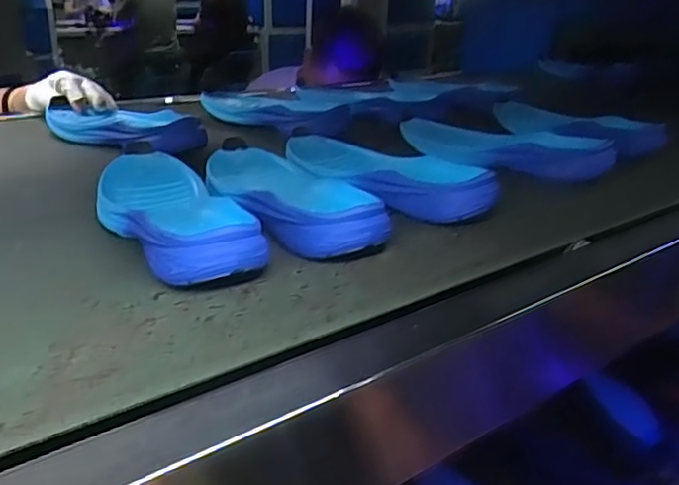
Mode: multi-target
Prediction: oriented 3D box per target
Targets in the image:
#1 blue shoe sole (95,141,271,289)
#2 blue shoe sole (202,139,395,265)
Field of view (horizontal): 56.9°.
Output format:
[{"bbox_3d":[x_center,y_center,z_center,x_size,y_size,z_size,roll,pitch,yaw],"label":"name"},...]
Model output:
[{"bbox_3d":[-0.146,-0.031,0.534,0.095,0.039,0.264,-21,35,-23],"label":"blue shoe sole"},{"bbox_3d":[-0.055,-0.056,0.589,0.102,0.036,0.274,-19,34,-21],"label":"blue shoe sole"}]

